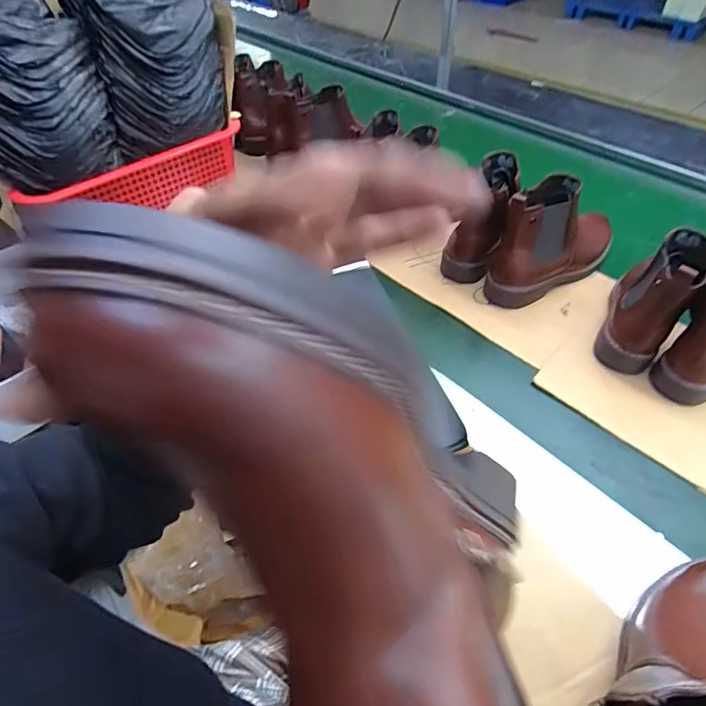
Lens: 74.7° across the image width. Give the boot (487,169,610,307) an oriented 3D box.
[{"bbox_3d":[0.310,-0.184,0.699,0.228,0.164,0.090,-30,53,-22],"label":"boot"}]

